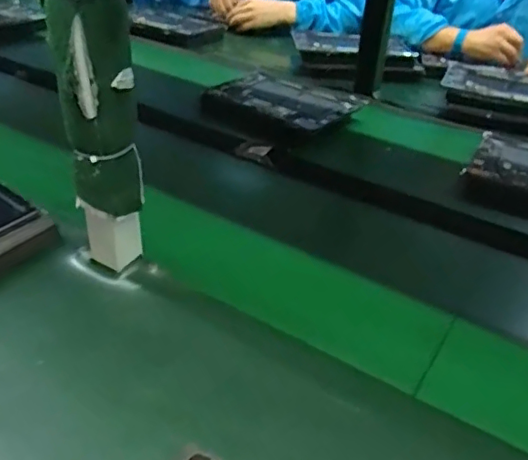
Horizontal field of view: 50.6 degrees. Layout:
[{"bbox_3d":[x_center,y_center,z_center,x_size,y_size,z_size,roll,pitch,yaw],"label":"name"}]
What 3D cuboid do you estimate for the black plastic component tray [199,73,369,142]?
[{"bbox_3d":[0.042,-0.235,1.062,0.248,0.050,0.213,28,42,31],"label":"black plastic component tray"}]

